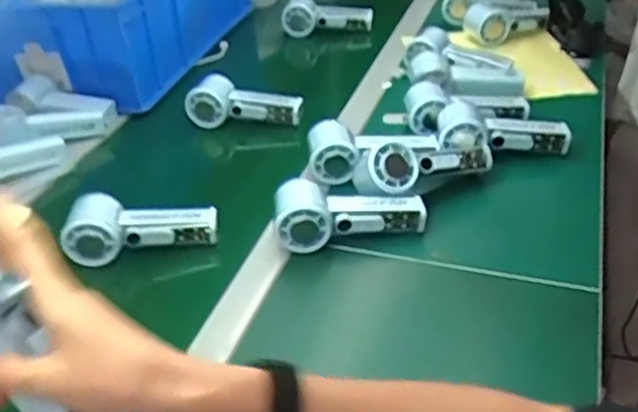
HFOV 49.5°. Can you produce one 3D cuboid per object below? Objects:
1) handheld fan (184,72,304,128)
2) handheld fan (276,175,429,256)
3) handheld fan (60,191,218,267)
[{"bbox_3d":[-0.104,-0.142,0.943,0.153,0.053,0.049,6,36,18],"label":"handheld fan"},{"bbox_3d":[0.032,0.007,0.702,0.152,0.052,0.059,-4,34,4],"label":"handheld fan"},{"bbox_3d":[-0.187,0.018,0.725,0.156,0.057,0.044,-10,34,-5],"label":"handheld fan"}]

